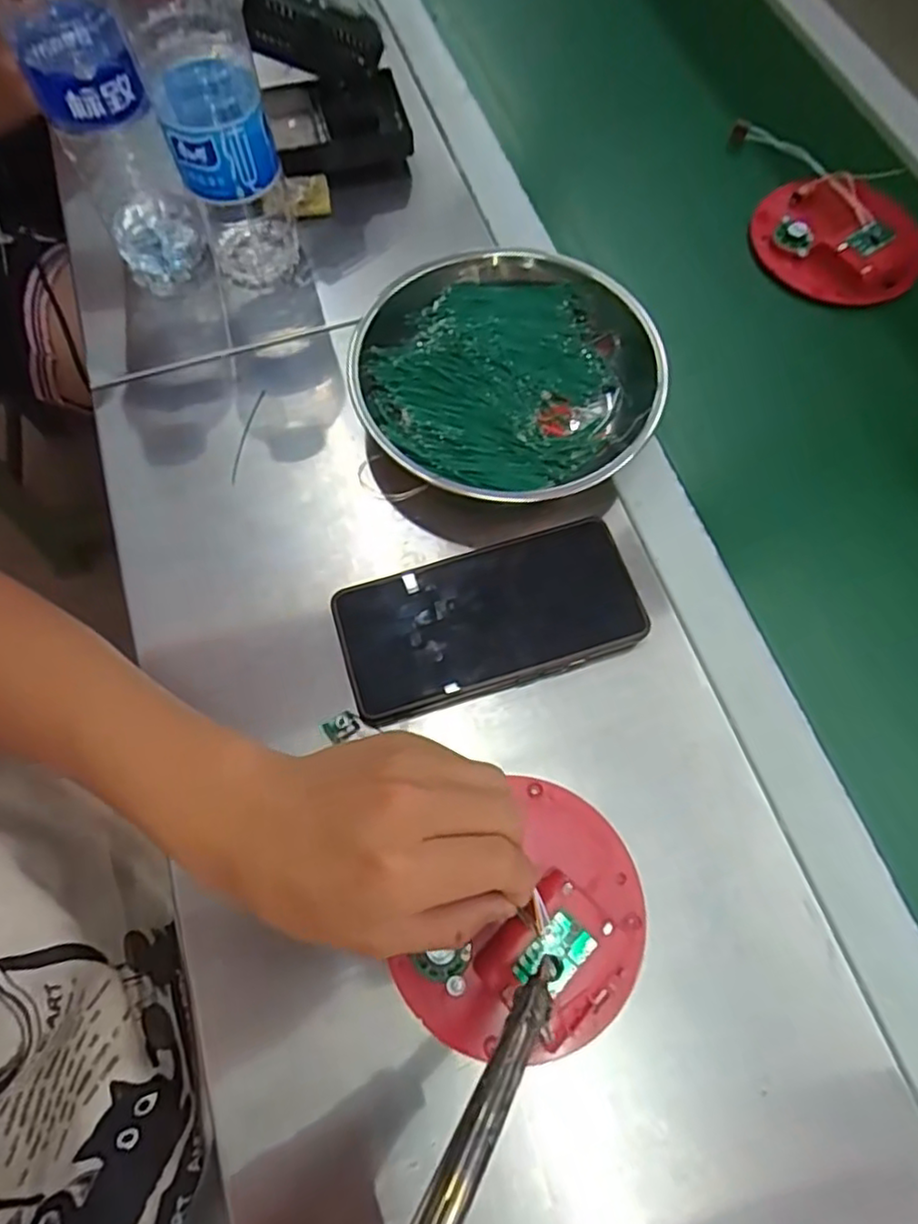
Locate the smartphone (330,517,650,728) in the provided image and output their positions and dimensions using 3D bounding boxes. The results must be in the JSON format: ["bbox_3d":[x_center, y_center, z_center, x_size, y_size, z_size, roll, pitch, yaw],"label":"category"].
[{"bbox_3d":[0.016,0.003,0.360,0.161,0.009,0.081,-18,68,-4],"label":"smartphone"}]

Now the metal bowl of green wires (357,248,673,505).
[{"bbox_3d":[0.030,-0.152,0.407,0.180,0.040,0.196,0,69,0],"label":"metal bowl of green wires"}]

